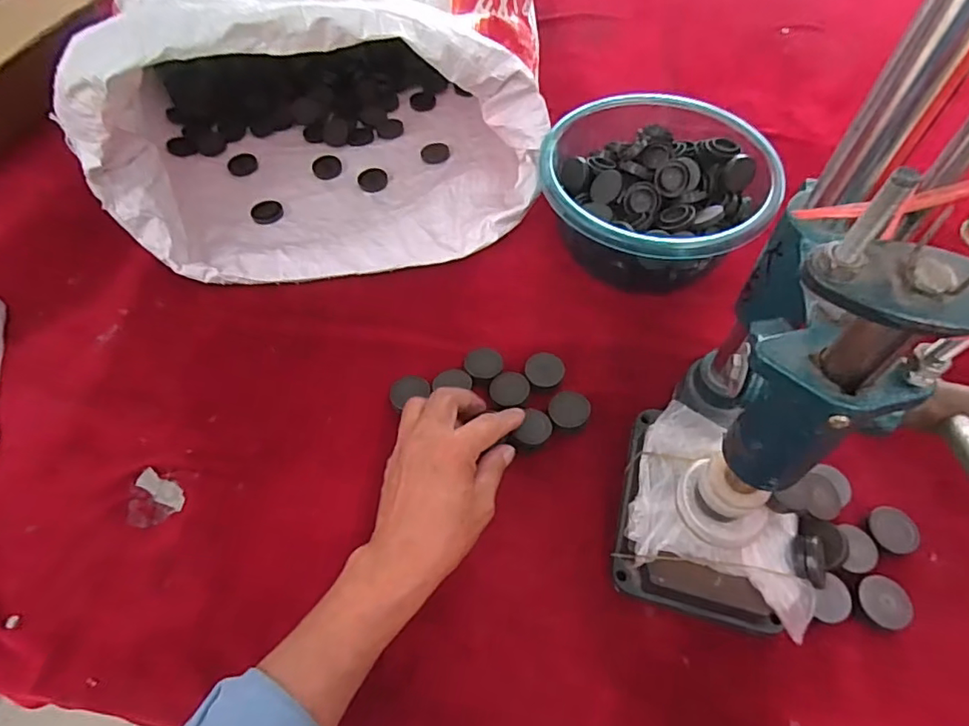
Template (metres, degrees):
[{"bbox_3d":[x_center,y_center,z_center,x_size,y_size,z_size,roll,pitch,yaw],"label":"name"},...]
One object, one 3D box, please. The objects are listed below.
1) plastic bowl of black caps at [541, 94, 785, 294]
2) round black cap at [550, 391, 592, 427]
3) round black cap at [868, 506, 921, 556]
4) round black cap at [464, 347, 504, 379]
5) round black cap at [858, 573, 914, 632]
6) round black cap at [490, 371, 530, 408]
[{"bbox_3d":[0.164,-0.166,0.535,0.208,0.097,0.191,-1,57,1],"label":"plastic bowl of black caps"},{"bbox_3d":[0.069,0.040,0.454,0.032,0.012,0.031,-1,57,1],"label":"round black cap"},{"bbox_3d":[0.294,0.119,0.396,0.034,0.006,0.030,13,58,10],"label":"round black cap"},{"bbox_3d":[0.000,0.003,0.483,0.032,0.012,0.032,-1,57,1],"label":"round black cap"},{"bbox_3d":[0.268,0.160,0.371,0.032,0.009,0.029,29,62,19],"label":"round black cap"},{"bbox_3d":[0.021,0.022,0.465,0.032,0.010,0.030,-1,57,1],"label":"round black cap"}]

